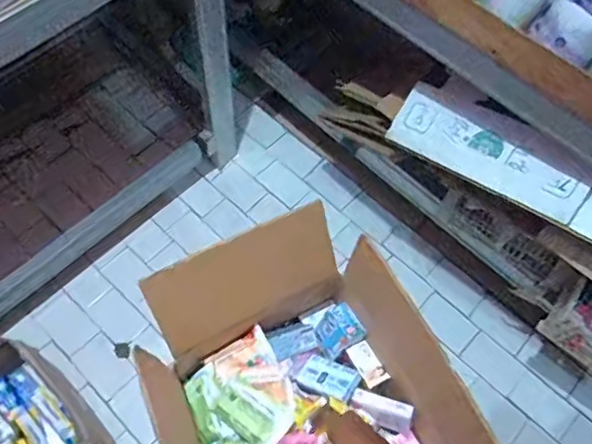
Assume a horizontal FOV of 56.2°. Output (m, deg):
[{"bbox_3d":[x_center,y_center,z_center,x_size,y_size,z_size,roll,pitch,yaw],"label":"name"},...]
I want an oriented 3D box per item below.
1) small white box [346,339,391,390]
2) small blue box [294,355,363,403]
[{"bbox_3d":[0.102,0.201,0.787,0.035,0.011,0.064,-25,67,-16],"label":"small white box"},{"bbox_3d":[0.046,0.219,0.783,0.086,0.011,0.051,12,54,34],"label":"small blue box"}]

